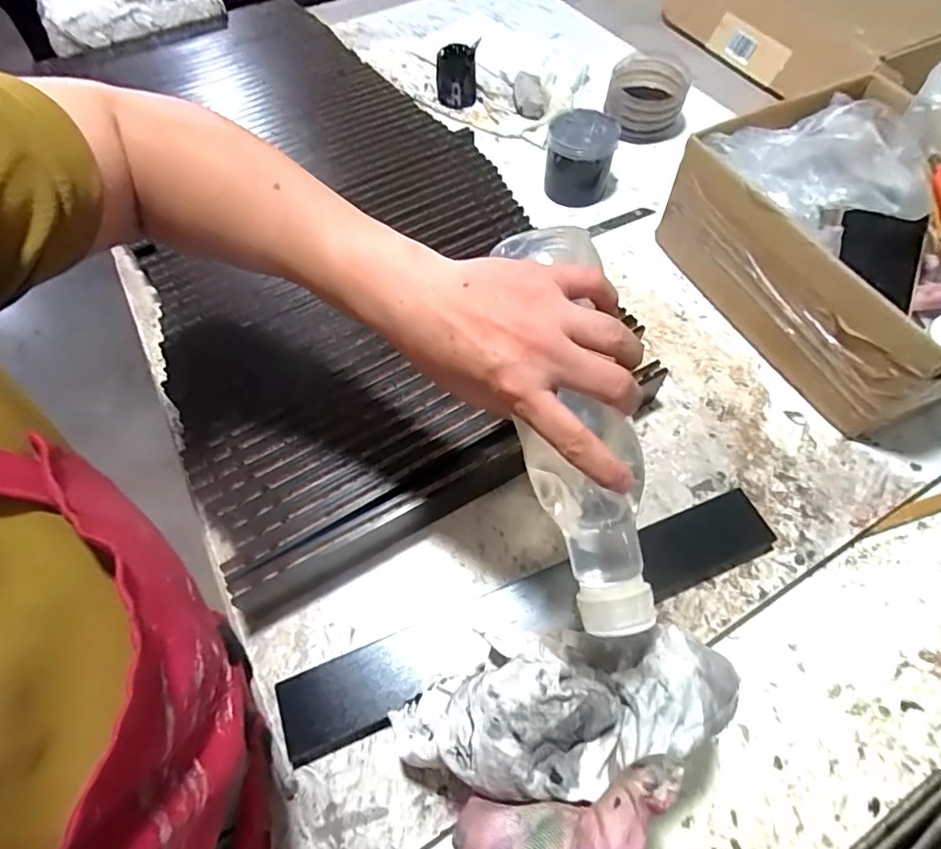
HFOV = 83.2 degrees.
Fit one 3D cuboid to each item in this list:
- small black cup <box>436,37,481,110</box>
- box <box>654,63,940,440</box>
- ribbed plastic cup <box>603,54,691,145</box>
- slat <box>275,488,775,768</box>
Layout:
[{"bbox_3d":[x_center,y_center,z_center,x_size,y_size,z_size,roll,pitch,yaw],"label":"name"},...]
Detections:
[{"bbox_3d":[-0.020,-0.507,0.767,0.057,0.066,0.065,-1,60,-1],"label":"small black cup"},{"bbox_3d":[0.403,-0.192,0.517,0.296,0.157,0.311,-24,63,-13],"label":"box"},{"bbox_3d":[0.244,-0.446,0.728,0.110,0.061,0.102,17,61,9],"label":"ribbed plastic cup"},{"bbox_3d":[0.055,0.141,0.403,0.389,0.018,0.054,-20,62,-11],"label":"slat"}]

